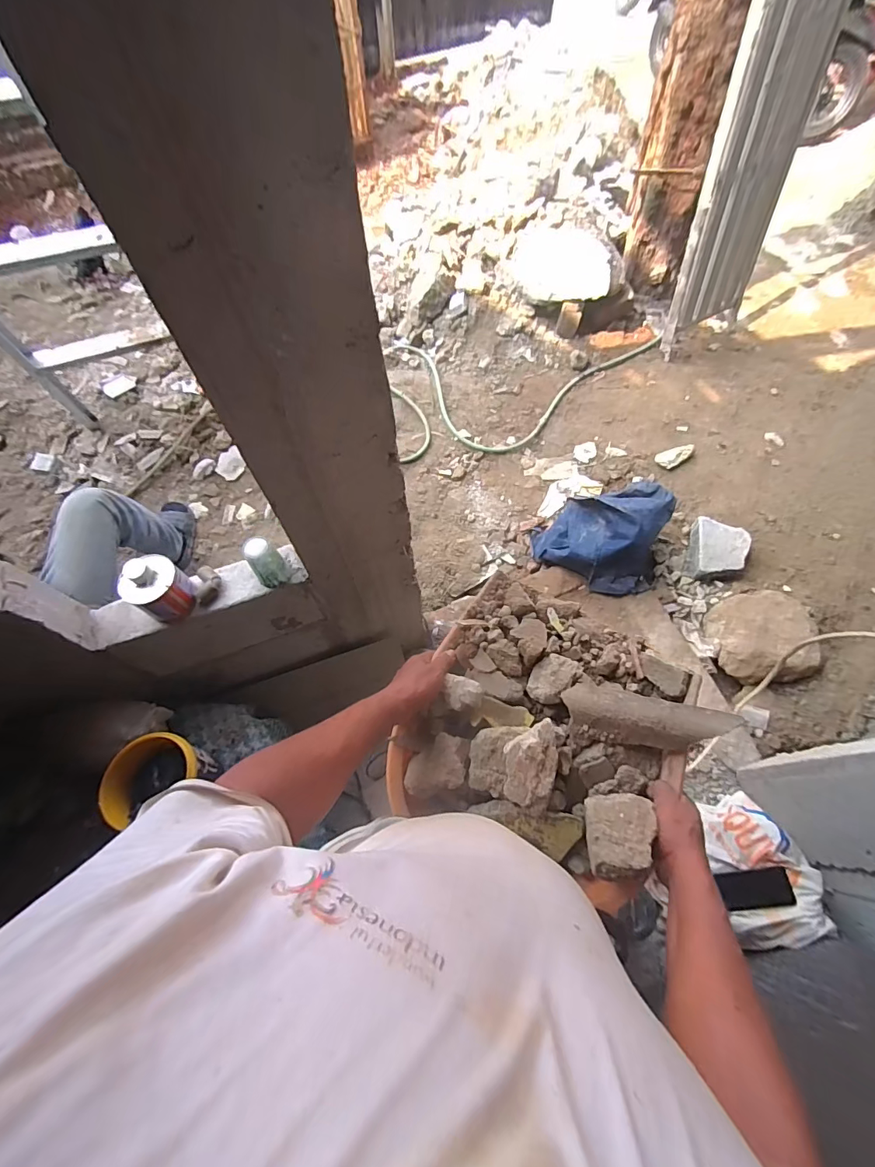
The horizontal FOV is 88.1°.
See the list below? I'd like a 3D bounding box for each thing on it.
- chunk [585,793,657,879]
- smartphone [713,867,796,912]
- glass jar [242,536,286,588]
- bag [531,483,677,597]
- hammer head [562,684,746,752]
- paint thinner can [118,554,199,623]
[{"bbox_3d":[0.220,0.307,0.547,0.074,0.046,0.089,-5,42,17],"label":"chunk"},{"bbox_3d":[0.746,0.712,1.052,0.163,0.014,0.081,-4,72,-5],"label":"smartphone"},{"bbox_3d":[-0.332,-0.042,0.871,0.057,0.100,0.053,-1,65,1],"label":"glass jar"},{"bbox_3d":[0.607,-0.207,1.608,0.429,0.263,0.406,29,69,14],"label":"bag"},{"bbox_3d":[0.278,0.178,0.594,0.213,0.034,0.070,8,65,6],"label":"hammer head"},{"bbox_3d":[-0.522,0.011,0.854,0.092,0.105,0.094,-1,65,1],"label":"paint thinner can"}]

